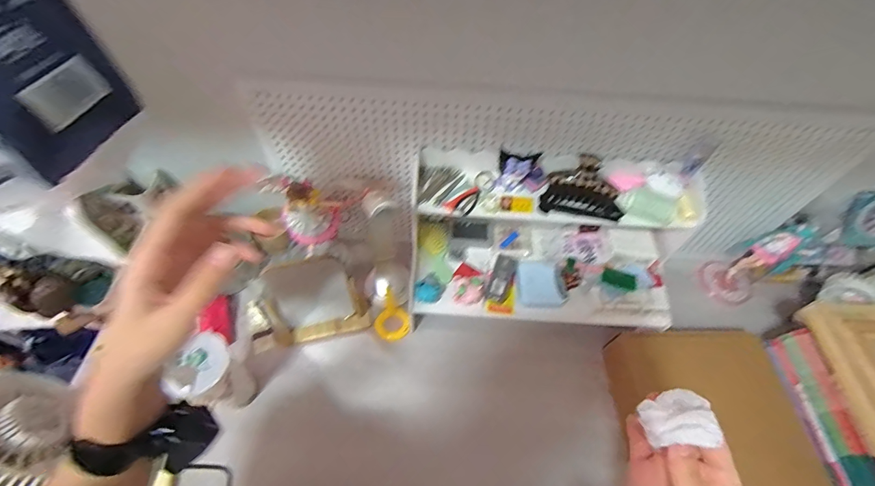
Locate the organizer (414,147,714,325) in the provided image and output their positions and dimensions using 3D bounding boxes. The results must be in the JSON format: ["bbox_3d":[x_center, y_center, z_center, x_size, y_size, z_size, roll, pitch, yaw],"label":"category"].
[{"bbox_3d":[0.189,-0.010,0.666,0.450,0.199,0.208,4,56,0],"label":"organizer"}]

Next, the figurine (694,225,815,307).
[{"bbox_3d":[0.639,0.036,0.779,0.091,0.199,0.093,-24,61,-17],"label":"figurine"}]

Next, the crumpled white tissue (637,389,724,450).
[{"bbox_3d":[0.162,0.118,0.261,0.042,0.020,0.032,-28,55,31],"label":"crumpled white tissue"}]

